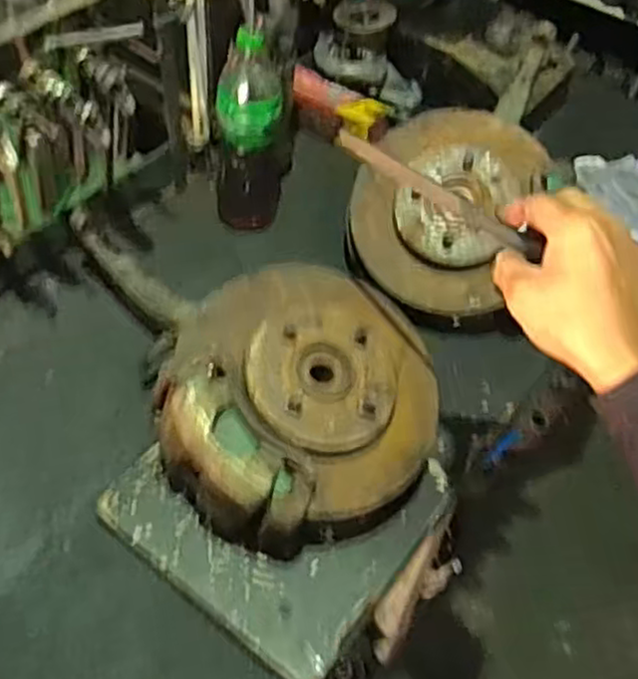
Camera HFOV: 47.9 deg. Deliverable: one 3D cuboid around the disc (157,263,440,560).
[{"bbox_3d":[-0.016,0.070,0.720,0.251,0.173,0.279,33,56,19],"label":"disc"}]

